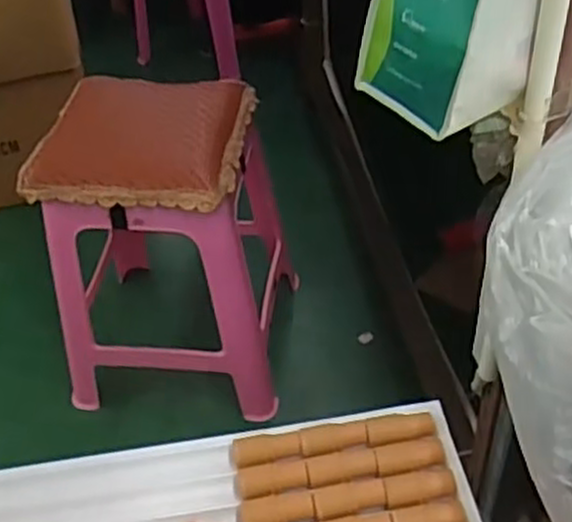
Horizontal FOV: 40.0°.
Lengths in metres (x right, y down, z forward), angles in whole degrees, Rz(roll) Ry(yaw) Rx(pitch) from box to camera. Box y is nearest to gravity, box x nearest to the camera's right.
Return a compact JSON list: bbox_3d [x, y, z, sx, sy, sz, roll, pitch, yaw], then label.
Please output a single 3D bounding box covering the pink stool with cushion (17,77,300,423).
[{"bbox_3d":[-0.186,-0.029,1.287,0.315,0.429,0.352,3,44,9],"label":"pink stool with cushion"}]

